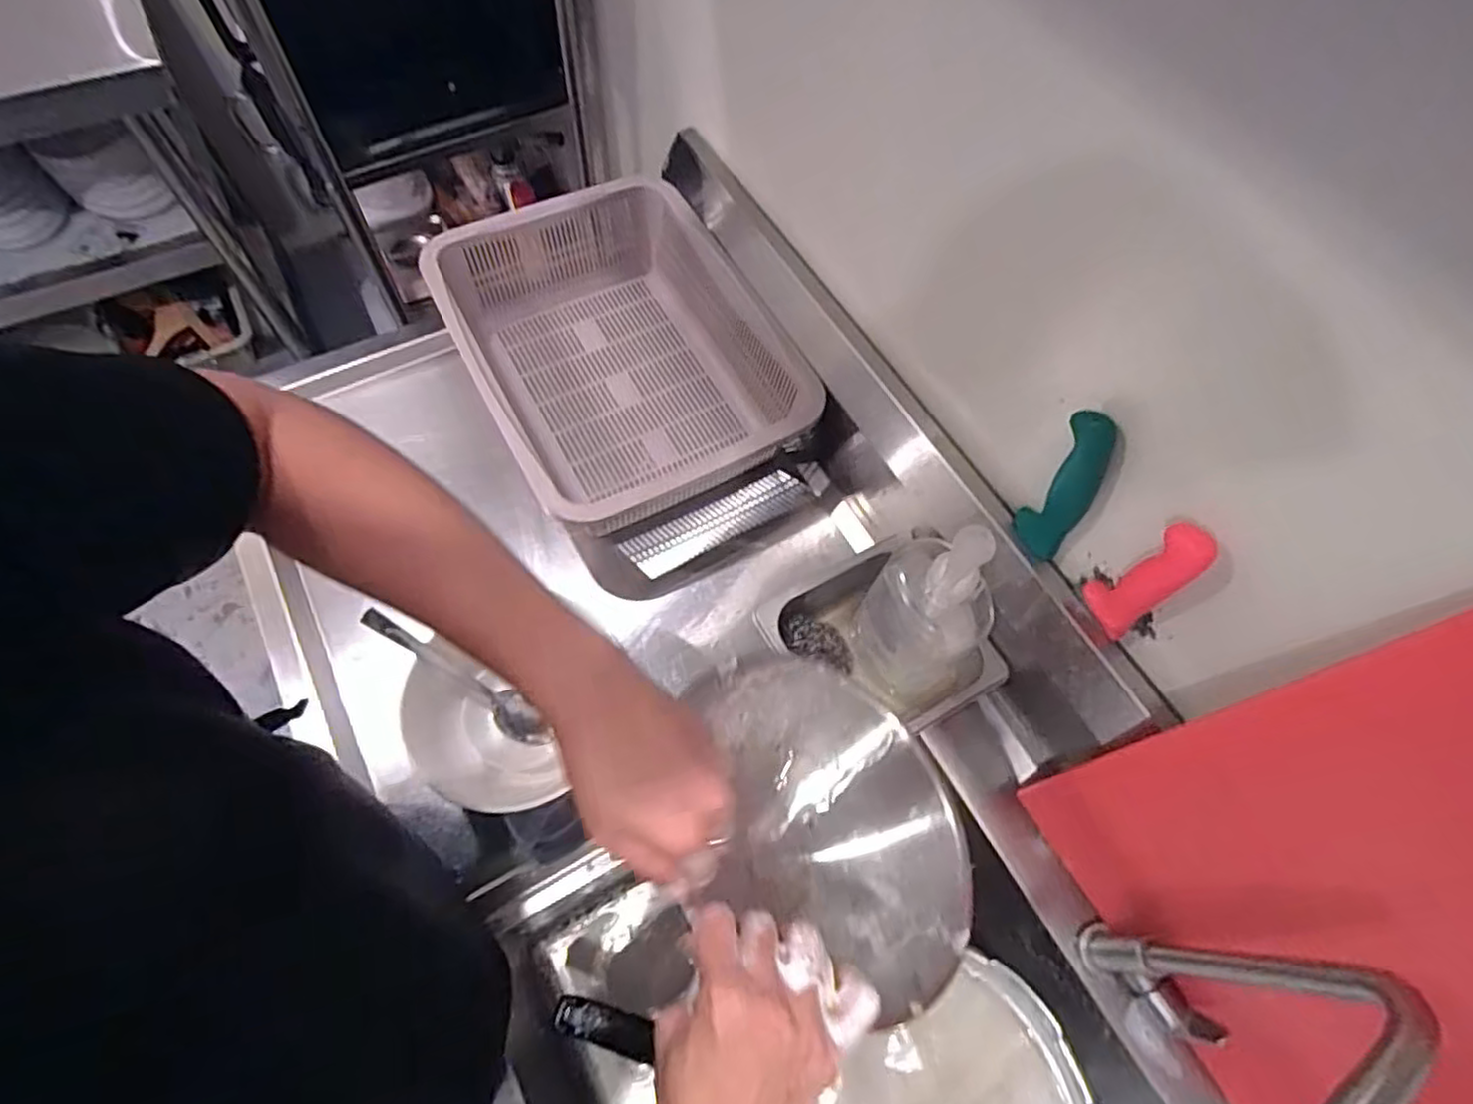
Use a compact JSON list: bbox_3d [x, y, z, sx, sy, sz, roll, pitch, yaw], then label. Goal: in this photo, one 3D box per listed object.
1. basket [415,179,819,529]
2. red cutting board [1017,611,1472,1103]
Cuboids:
[{"bbox_3d":[-0.125,-0.192,0.750,0.266,0.135,0.369,-26,68,-16],"label":"basket"},{"bbox_3d":[0.354,0.214,0.405,0.016,0.377,0.261,-20,67,-26],"label":"red cutting board"}]

